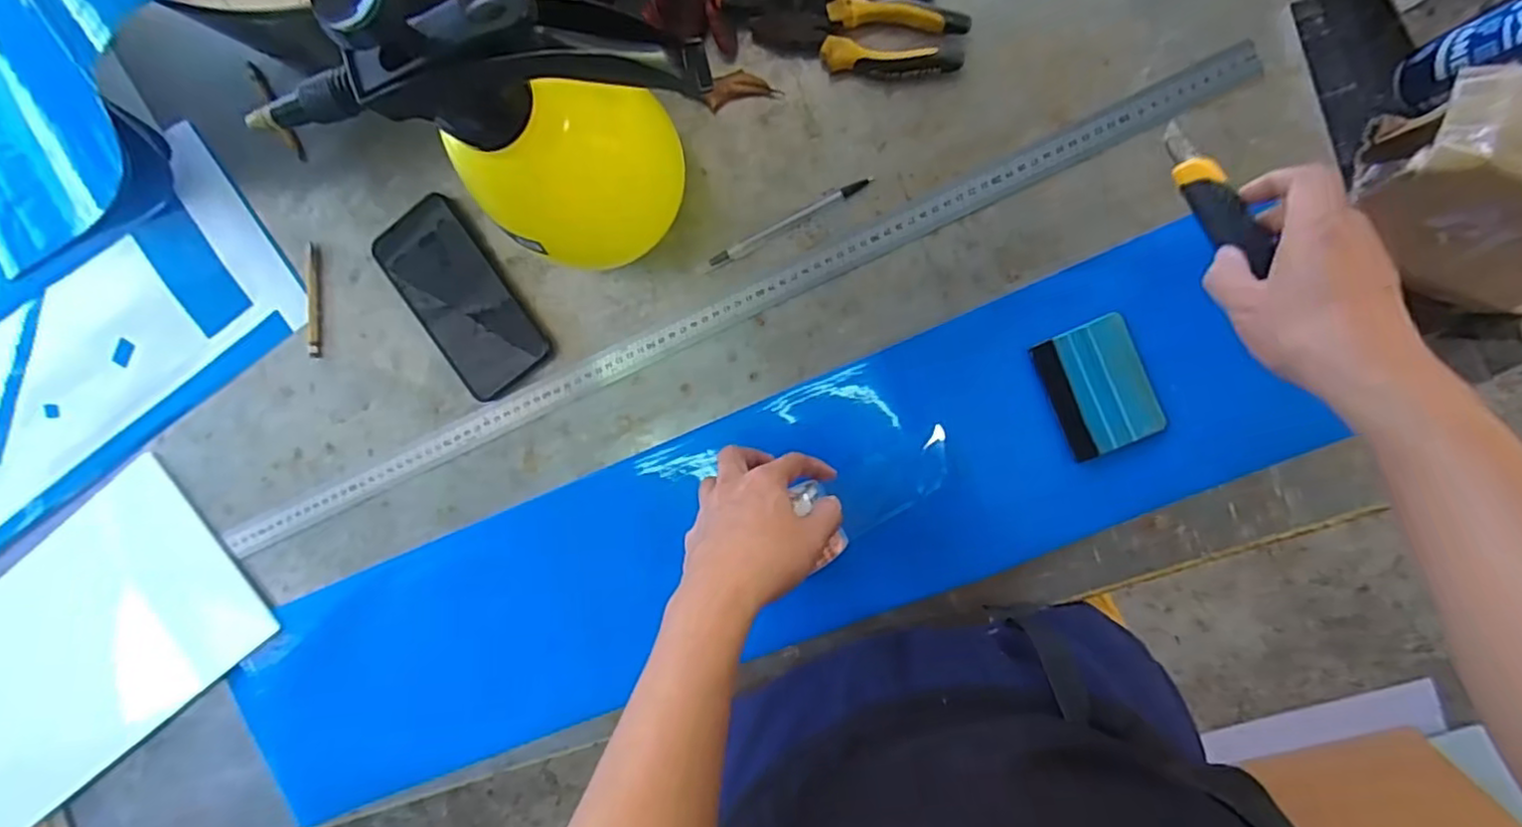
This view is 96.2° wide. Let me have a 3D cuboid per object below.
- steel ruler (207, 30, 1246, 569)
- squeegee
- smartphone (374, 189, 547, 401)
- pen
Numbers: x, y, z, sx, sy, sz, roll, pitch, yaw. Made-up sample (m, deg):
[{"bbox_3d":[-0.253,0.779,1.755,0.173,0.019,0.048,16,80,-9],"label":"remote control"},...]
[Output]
[{"bbox_3d":[-0.062,-0.074,0.562,0.901,0.008,0.032,-24,92,8],"label":"steel ruler"},{"bbox_3d":[0.259,-0.020,0.524,0.071,0.006,0.097,-24,92,8],"label":"squeegee"},{"bbox_3d":[-0.252,-0.097,0.576,0.075,0.012,0.162,-34,90,8],"label":"smartphone"},{"bbox_3d":[0.023,-0.153,0.541,0.141,0.009,0.009,-27,91,8],"label":"pen"}]

